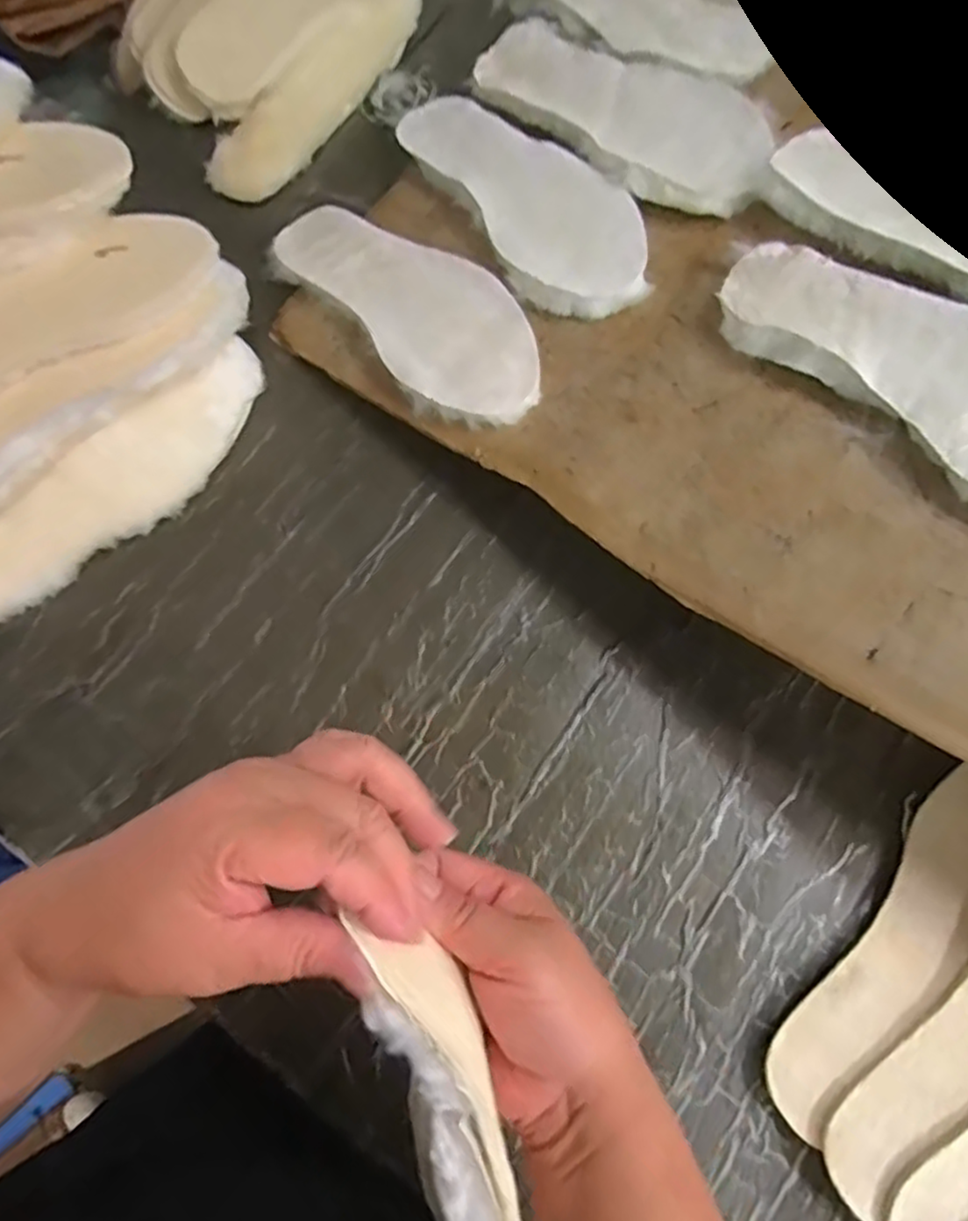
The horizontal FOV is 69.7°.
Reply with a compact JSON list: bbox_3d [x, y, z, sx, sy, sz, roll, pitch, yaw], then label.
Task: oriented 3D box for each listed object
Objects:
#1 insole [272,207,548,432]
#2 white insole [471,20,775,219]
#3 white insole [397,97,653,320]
[{"bbox_3d":[-0.058,-0.225,0.501,0.093,0.012,0.269,-46,65,4],"label":"insole"},{"bbox_3d":[0.099,-0.368,0.512,0.096,0.026,0.274,-37,64,-8],"label":"white insole"},{"bbox_3d":[0.026,-0.310,0.509,0.089,0.019,0.270,-34,65,9],"label":"white insole"}]

